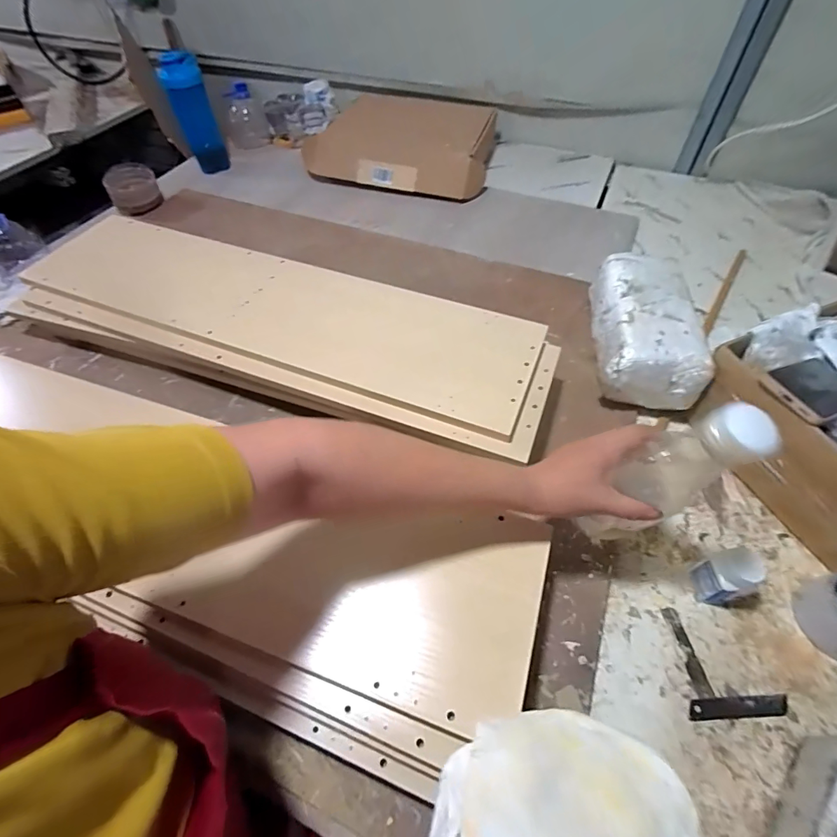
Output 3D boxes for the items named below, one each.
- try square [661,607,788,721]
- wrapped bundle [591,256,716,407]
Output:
[{"bbox_3d":[0.308,0.246,0.436,0.092,0.004,0.097,1,54,3],"label":"try square"},{"bbox_3d":[0.322,-0.128,0.634,0.125,0.108,0.244,7,54,7],"label":"wrapped bundle"}]

